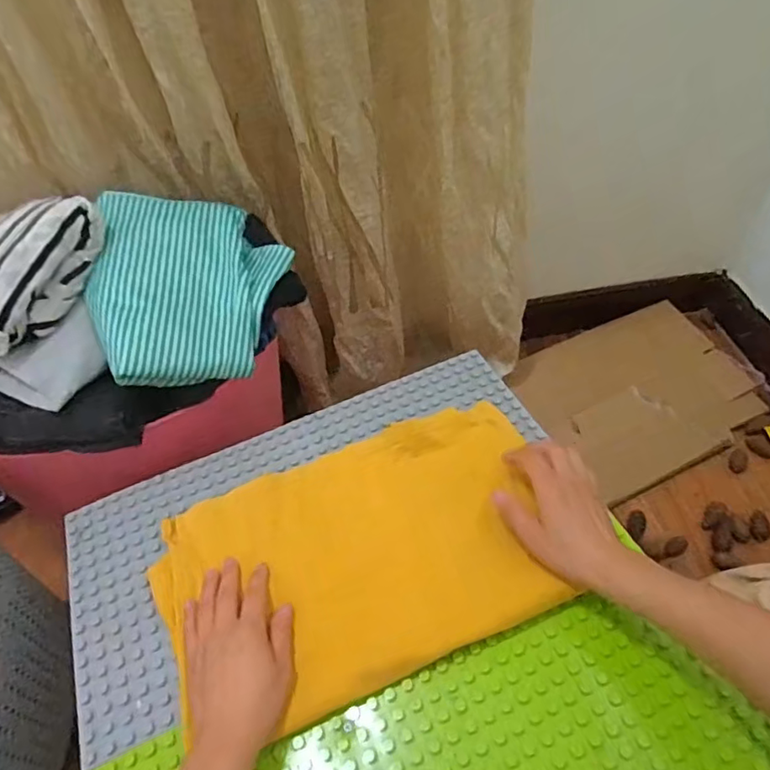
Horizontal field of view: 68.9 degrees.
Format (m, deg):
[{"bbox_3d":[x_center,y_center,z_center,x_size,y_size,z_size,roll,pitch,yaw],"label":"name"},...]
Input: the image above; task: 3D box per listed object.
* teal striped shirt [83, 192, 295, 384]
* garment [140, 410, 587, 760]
[{"bbox_3d":[-0.215,-0.100,0.618,0.193,0.060,0.210,2,76,-12],"label":"teal striped shirt"},{"bbox_3d":[-0.023,0.157,0.536,0.361,0.024,0.230,-20,51,-10],"label":"garment"}]

